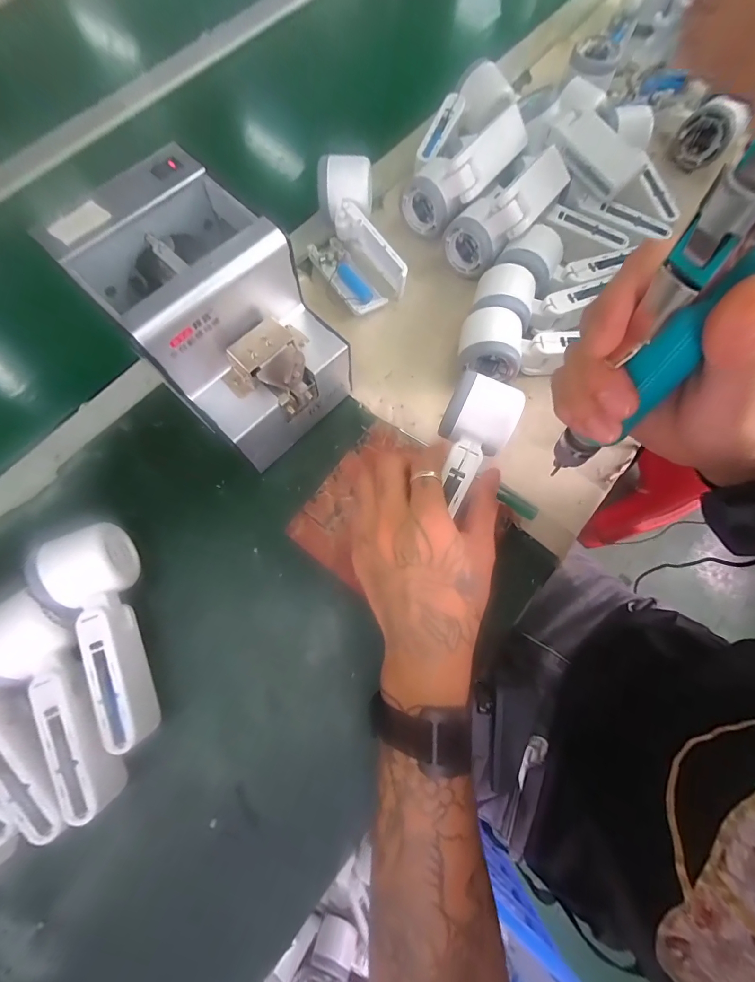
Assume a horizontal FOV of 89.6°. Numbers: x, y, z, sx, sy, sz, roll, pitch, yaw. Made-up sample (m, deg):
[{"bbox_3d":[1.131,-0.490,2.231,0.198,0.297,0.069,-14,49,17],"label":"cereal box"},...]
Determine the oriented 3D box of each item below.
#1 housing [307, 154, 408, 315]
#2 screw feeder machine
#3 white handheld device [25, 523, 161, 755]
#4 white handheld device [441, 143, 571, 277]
[{"bbox_3d":[-0.029,-0.270,0.405,0.079,0.062,0.152,-16,75,-5],"label":"housing"},{"bbox_3d":[-0.124,-0.130,0.315,0.163,0.150,0.119,41,78,10],"label":"screw feeder machine"},{"bbox_3d":[-0.211,0.109,0.292,0.057,0.055,0.166,-21,75,-7],"label":"white handheld device"},{"bbox_3d":[0.137,-0.296,0.399,0.075,0.077,0.120,38,77,10],"label":"white handheld device"}]

